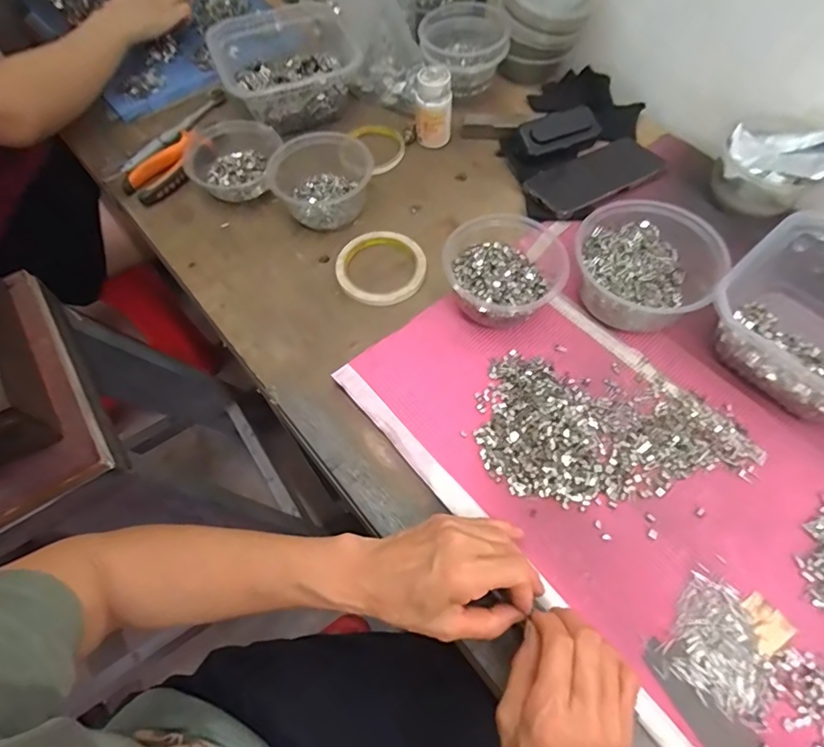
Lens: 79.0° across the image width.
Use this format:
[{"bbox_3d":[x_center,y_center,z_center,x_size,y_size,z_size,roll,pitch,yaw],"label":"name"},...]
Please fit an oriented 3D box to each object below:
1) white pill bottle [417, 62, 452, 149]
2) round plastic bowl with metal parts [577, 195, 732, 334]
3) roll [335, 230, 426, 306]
[{"bbox_3d":[0.027,-0.329,0.625,0.044,0.082,0.041,5,63,5],"label":"white pill bottle"},{"bbox_3d":[0.234,-0.114,0.497,0.133,0.066,0.152,29,68,16],"label":"round plastic bowl with metal parts"},{"bbox_3d":[-0.033,-0.119,0.552,0.099,0.008,0.101,-1,63,2],"label":"roll"}]

